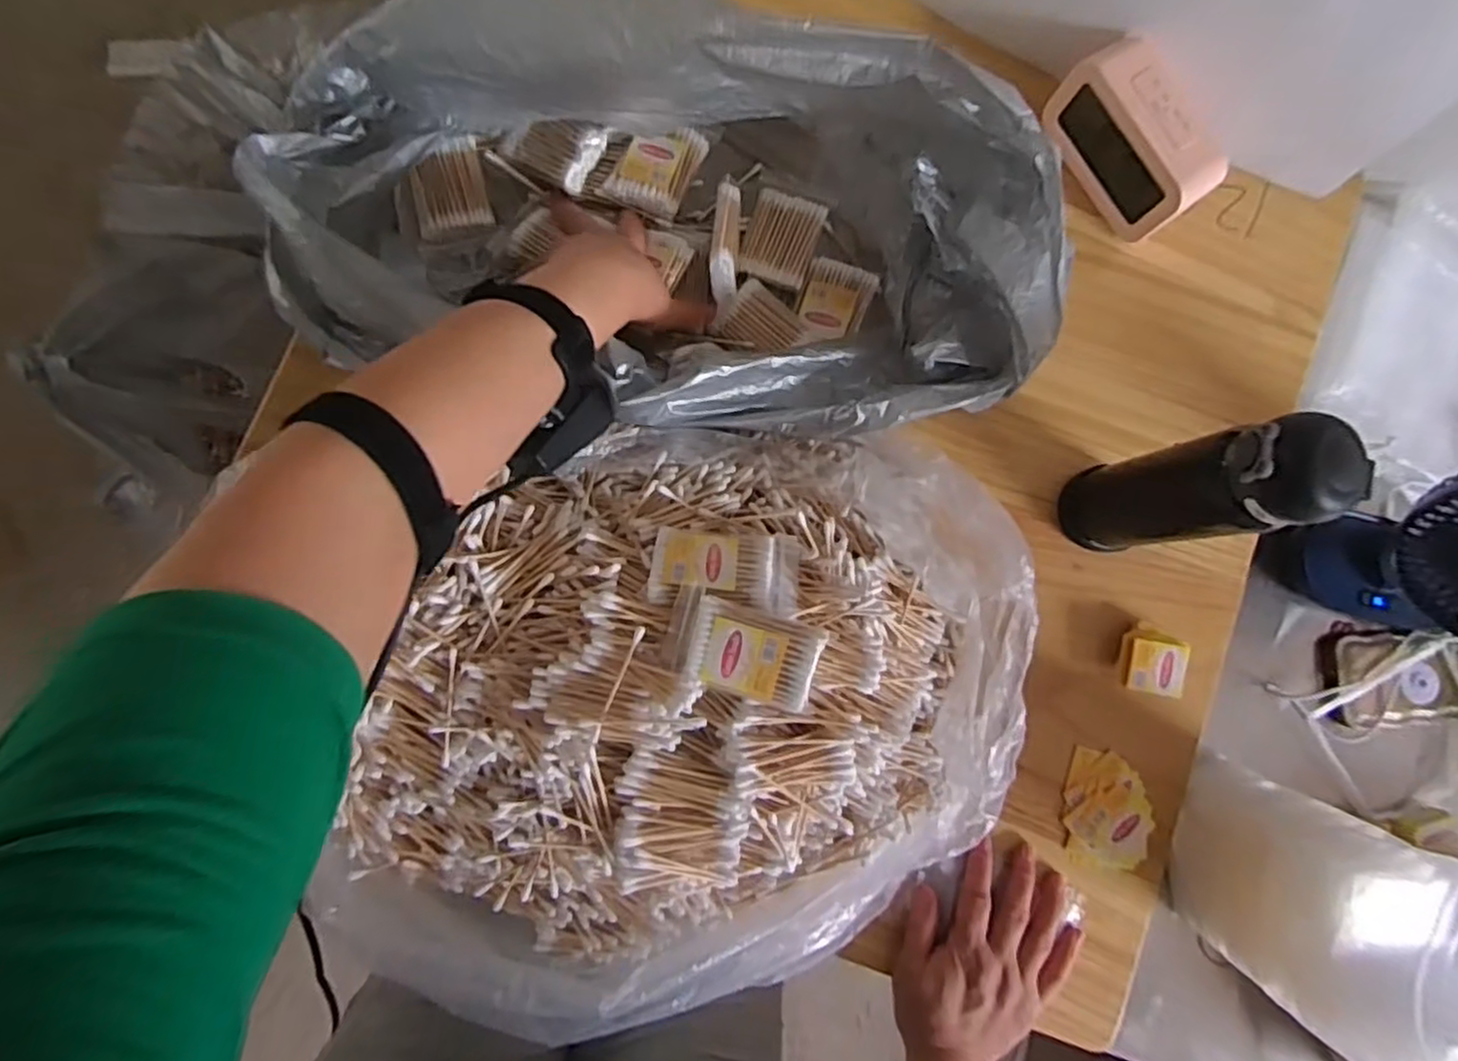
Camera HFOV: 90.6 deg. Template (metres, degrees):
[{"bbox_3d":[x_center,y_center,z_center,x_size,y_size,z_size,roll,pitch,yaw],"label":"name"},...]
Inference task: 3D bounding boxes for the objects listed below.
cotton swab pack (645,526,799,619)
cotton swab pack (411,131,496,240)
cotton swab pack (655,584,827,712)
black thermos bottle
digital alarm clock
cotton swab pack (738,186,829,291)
[{"bbox_3d":[0.000,0.022,0.442,0.091,0.012,0.055,8,55,-8],"label":"cotton swab pack"},{"bbox_3d":[-0.215,-0.266,0.557,0.054,0.024,0.069,-11,84,-5],"label":"cotton swab pack"},{"bbox_3d":[0.007,0.069,0.421,0.087,0.031,0.050,19,82,-1],"label":"cotton swab pack"},{"bbox_3d":[0.306,-0.024,0.490,0.063,0.223,0.066,-13,84,-5],"label":"black thermos bottle"},{"bbox_3d":[0.327,-0.314,0.583,0.061,0.082,0.142,-37,87,-7],"label":"digital alarm clock"},{"bbox_3d":[0.043,-0.233,0.574,0.056,0.009,0.071,16,83,-2],"label":"cotton swab pack"}]

